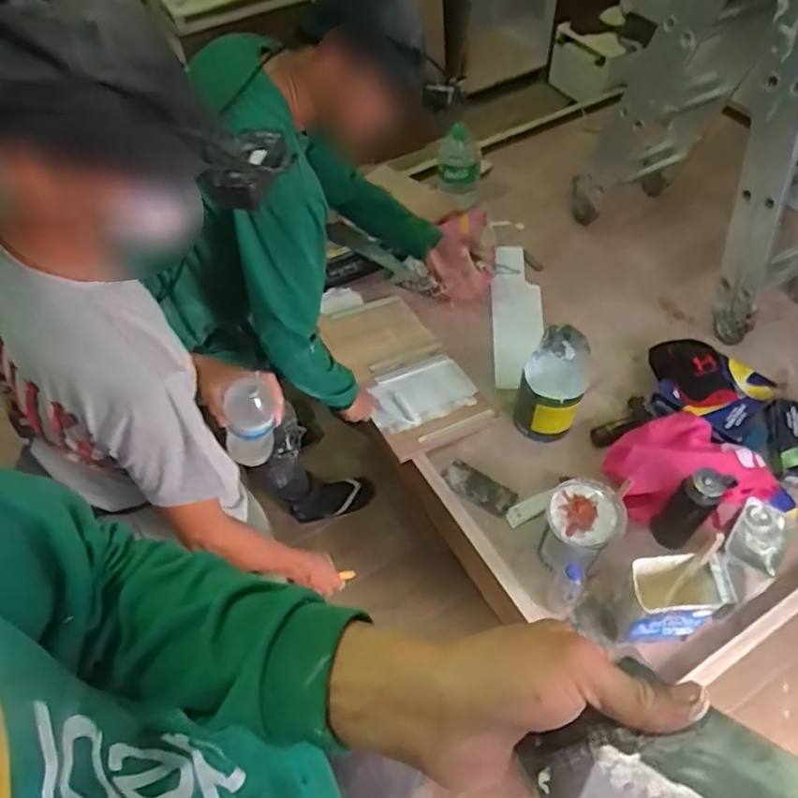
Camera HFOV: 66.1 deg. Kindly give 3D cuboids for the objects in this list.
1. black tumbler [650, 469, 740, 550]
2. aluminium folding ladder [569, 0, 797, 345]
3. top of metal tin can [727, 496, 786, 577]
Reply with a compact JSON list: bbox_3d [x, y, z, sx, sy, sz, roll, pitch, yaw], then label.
[{"bbox_3d":[0.641,0.237,1.349,0.101,0.202,0.084,-37,62,-23],"label":"black tumbler"},{"bbox_3d":[0.896,-0.769,1.544,0.517,1.017,0.710,-30,59,-19],"label":"aluminium folding ladder"},{"bbox_3d":[0.718,0.271,1.227,0.086,0.022,0.137,17,68,29],"label":"top of metal tin can"}]

